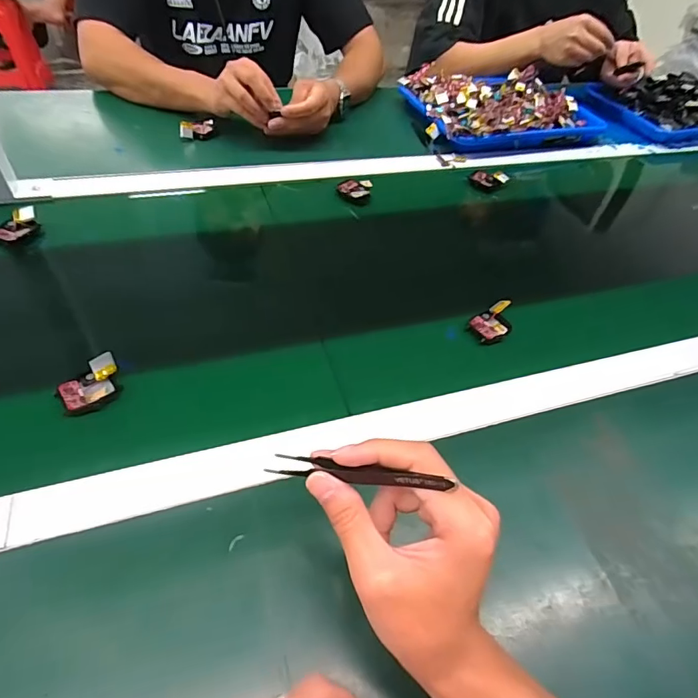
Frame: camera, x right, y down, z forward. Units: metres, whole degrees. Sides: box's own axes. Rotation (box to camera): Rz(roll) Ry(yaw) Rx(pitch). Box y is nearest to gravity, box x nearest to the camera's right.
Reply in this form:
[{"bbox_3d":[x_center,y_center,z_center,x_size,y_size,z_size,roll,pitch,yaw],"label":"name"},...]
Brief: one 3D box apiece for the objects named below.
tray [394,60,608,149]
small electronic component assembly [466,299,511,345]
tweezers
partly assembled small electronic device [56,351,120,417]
[{"bbox_3d":[0.288,-0.449,0.838,0.343,0.063,0.233,-11,51,-14],"label":"tray"},{"bbox_3d":[0.157,-0.031,0.494,0.044,0.026,0.037,-29,57,-26],"label":"small electronic component assembly"},{"bbox_3d":[0.004,0.070,0.254,0.102,0.010,0.008,0,47,25],"label":"tweezers"},{"bbox_3d":[-0.225,0.032,0.400,0.052,0.020,0.036,-32,58,-28],"label":"partly assembled small electronic device"}]

